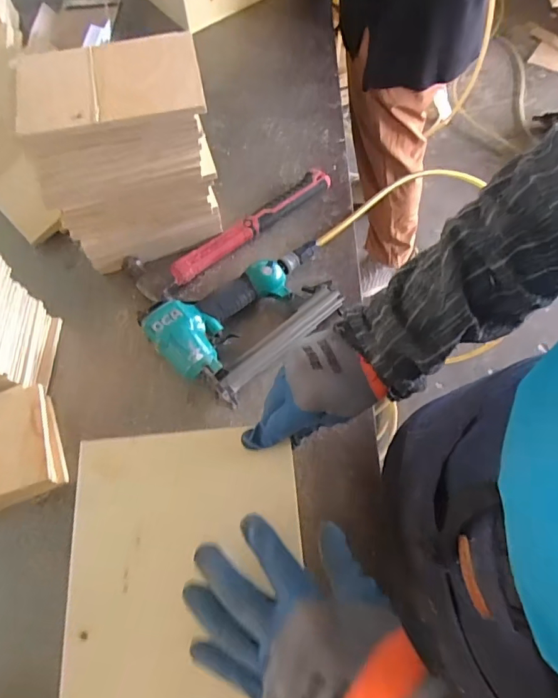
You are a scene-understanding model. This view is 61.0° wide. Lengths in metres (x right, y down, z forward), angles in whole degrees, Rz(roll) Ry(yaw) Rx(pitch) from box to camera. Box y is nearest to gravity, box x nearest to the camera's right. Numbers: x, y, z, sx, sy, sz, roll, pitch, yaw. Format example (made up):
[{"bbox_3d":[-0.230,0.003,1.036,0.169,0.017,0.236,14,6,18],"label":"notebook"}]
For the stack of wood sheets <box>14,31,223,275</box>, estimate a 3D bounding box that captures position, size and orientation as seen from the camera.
[{"bbox_3d":[-0.177,-0.224,0.594,0.195,0.248,0.118,-12,66,-3],"label":"stack of wood sheets"}]

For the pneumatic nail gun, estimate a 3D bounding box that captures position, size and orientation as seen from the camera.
[{"bbox_3d":[-0.031,-0.043,0.615,0.258,0.066,0.147,-35,69,-12],"label":"pneumatic nail gun"}]

